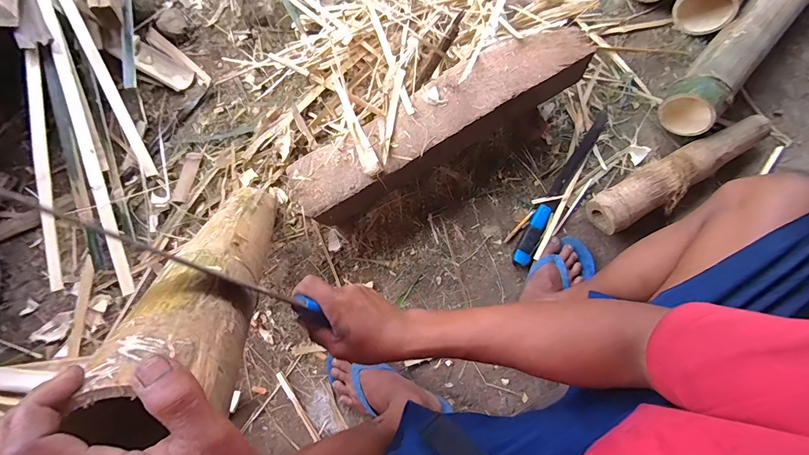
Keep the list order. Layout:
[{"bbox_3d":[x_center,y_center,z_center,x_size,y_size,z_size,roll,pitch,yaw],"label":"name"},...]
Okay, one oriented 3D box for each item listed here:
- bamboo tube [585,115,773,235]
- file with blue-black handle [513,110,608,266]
[{"bbox_3d":[0.571,-0.121,0.758,0.431,0.072,0.098,-31,78,-7],"label":"bamboo tube"},{"bbox_3d":[0.332,-0.095,0.781,0.037,0.020,0.385,31,79,9],"label":"file with blue-black handle"}]

